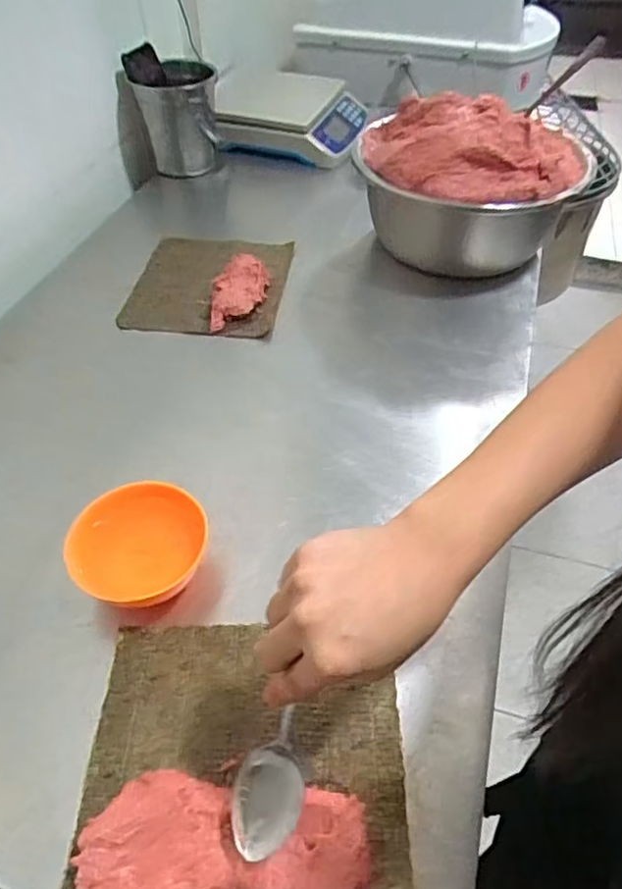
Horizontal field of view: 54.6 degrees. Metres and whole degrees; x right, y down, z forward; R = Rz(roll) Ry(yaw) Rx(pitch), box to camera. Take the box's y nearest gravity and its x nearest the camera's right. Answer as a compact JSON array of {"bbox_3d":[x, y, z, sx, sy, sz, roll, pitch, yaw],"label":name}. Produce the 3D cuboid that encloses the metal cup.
[{"bbox_3d":[-0.201,-0.495,0.931,0.107,0.136,0.113,0,49,0],"label":"metal cup"}]

